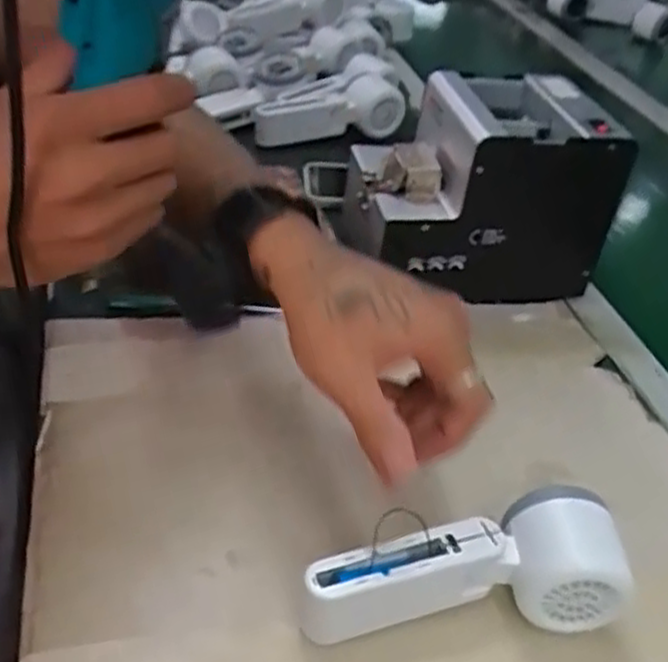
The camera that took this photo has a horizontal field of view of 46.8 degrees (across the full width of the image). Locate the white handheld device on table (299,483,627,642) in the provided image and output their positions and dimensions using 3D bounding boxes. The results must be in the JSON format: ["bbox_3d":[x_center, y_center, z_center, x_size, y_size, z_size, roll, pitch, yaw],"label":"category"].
[{"bbox_3d":[0.065,0.119,0.387,0.162,0.054,0.054,-1,39,-11],"label":"white handheld device on table"}]

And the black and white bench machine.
[{"bbox_3d":[0.108,-0.111,0.610,0.178,0.144,0.131,-5,40,-16],"label":"black and white bench machine"}]

